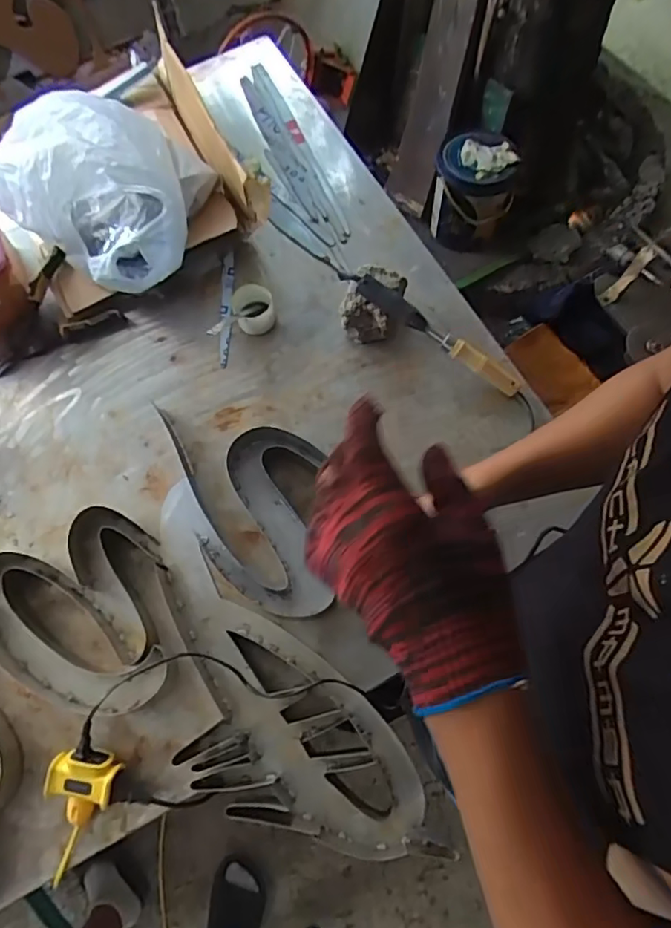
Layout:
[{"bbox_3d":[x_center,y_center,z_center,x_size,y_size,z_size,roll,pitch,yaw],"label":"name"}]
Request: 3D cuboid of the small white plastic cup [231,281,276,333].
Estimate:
[{"bbox_3d":[-0.137,-0.261,0.955,0.065,0.058,0.064,-1,71,2],"label":"small white plastic cup"}]

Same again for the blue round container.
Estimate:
[{"bbox_3d":[0.413,-0.822,1.716,0.226,0.259,0.228,-1,71,2],"label":"blue round container"}]

